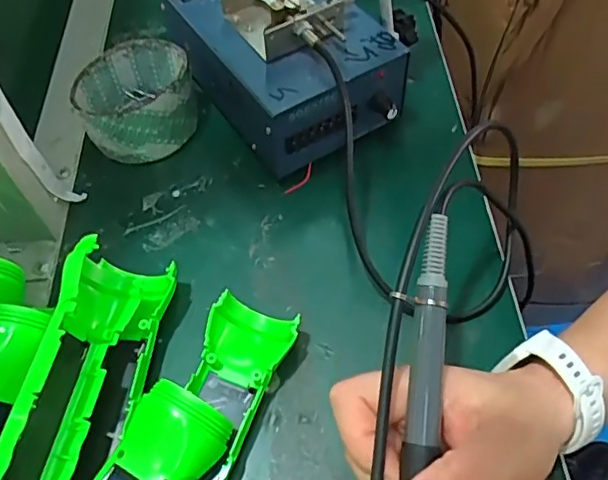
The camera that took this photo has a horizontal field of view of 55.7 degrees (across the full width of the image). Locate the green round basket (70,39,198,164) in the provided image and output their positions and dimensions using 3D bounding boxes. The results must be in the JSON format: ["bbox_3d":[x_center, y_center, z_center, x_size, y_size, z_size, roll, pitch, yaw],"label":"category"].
[{"bbox_3d":[-0.126,-0.105,0.441,0.084,0.050,0.078,-1,57,2],"label":"green round basket"}]

